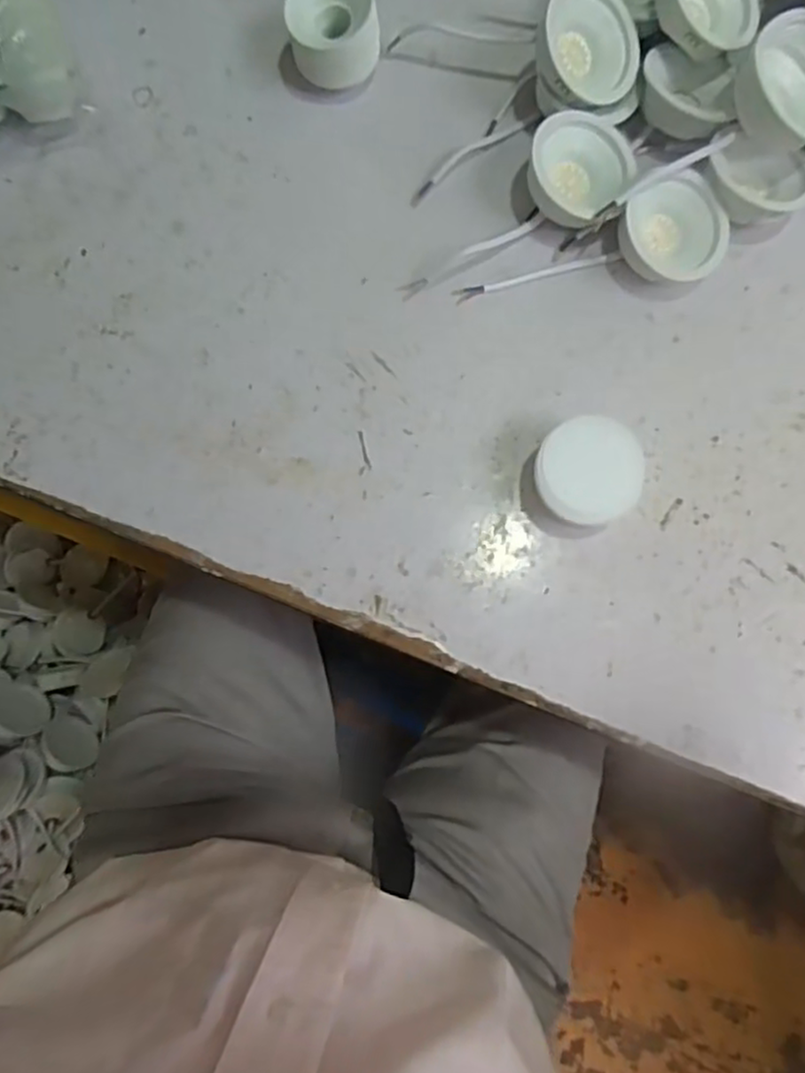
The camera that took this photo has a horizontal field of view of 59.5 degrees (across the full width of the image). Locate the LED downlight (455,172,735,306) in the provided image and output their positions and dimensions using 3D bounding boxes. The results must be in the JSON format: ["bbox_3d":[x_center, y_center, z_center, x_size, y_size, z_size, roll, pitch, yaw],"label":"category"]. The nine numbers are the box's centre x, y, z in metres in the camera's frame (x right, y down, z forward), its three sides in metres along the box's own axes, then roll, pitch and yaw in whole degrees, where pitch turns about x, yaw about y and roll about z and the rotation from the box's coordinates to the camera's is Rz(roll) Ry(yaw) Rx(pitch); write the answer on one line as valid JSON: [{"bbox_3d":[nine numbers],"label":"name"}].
[{"bbox_3d":[0.131,-0.175,0.454,0.172,0.035,0.061,-26,83,-4],"label":"LED downlight"}]

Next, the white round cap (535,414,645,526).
[{"bbox_3d":[0.111,-0.037,0.430,0.061,0.038,0.061,0,82,0],"label":"white round cap"}]

